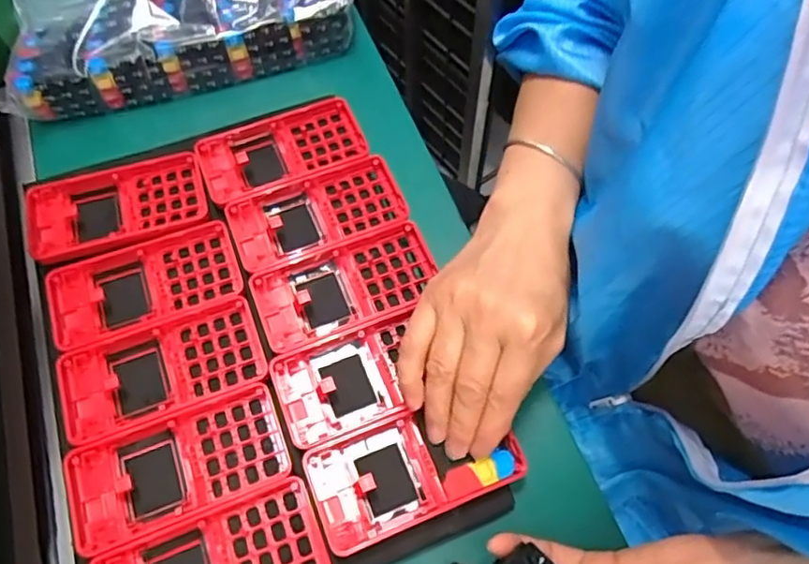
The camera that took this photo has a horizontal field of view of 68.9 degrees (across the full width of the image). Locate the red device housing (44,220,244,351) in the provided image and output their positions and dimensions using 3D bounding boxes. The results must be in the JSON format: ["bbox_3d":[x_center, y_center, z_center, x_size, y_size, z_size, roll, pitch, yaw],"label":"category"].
[{"bbox_3d":[-0.175,0.002,0.394,0.123,0.013,0.063,-20,61,-7],"label":"red device housing"}]

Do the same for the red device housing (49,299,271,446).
[{"bbox_3d":[-0.152,0.054,0.370,0.122,0.014,0.060,-20,61,-7],"label":"red device housing"}]

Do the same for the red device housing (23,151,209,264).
[{"bbox_3d":[-0.207,-0.053,0.423,0.122,0.017,0.067,-17,61,-5],"label":"red device housing"}]

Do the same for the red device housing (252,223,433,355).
[{"bbox_3d":[-0.038,0.004,0.399,0.120,0.019,0.062,-21,61,-7],"label":"red device housing"}]

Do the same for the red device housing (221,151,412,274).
[{"bbox_3d":[-0.061,-0.048,0.424,0.121,0.020,0.062,-21,62,-8],"label":"red device housing"}]

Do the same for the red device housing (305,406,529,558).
[{"bbox_3d":[0.006,0.108,0.349,0.120,0.018,0.060,-21,62,-8],"label":"red device housing"}]

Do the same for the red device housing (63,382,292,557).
[{"bbox_3d":[-0.134,0.108,0.348,0.124,0.016,0.061,-21,62,-8],"label":"red device housing"}]

